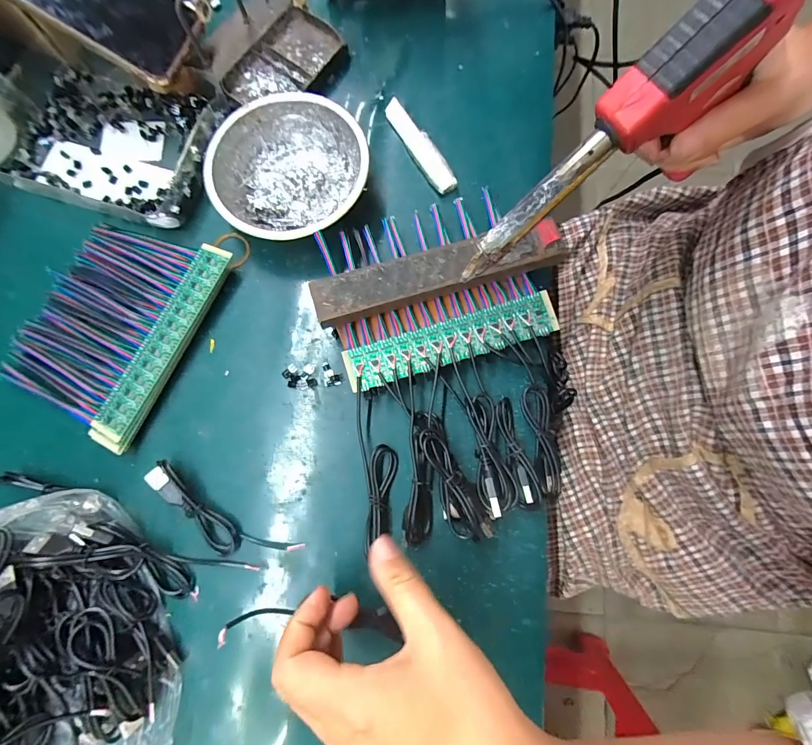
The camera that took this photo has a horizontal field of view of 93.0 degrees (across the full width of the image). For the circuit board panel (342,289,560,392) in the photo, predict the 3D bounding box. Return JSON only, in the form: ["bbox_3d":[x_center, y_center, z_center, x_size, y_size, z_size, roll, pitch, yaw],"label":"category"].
[{"bbox_3d":[0.035,-0.025,0.295,0.165,0.004,0.033,-17,82,-4],"label":"circuit board panel"}]

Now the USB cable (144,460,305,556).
[{"bbox_3d":[-0.137,0.109,0.279,0.120,0.019,0.035,31,80,7],"label":"USB cable"}]

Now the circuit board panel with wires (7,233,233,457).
[{"bbox_3d":[-0.234,-0.042,0.314,0.131,0.018,0.164,23,80,6],"label":"circuit board panel with wires"}]

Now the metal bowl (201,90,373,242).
[{"bbox_3d":[-0.096,-0.162,0.322,0.125,0.039,0.125,0,78,1],"label":"metal bowl"}]

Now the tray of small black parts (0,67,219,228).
[{"bbox_3d":[-0.267,-0.213,0.352,0.188,0.018,0.129,18,79,5],"label":"tray of small black parts"}]

